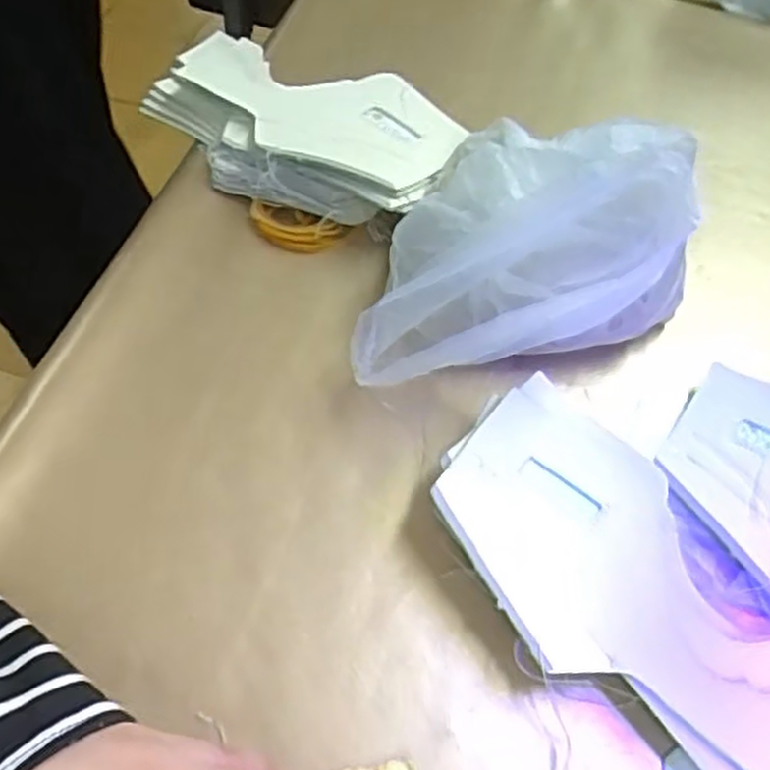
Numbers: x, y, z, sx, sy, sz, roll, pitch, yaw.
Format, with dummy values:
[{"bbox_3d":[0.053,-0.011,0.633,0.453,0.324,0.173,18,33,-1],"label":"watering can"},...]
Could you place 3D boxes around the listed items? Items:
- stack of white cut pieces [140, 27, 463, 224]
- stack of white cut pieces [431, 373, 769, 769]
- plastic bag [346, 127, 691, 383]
[{"bbox_3d":[-0.054,-0.142,0.436,0.191,0.040,0.093,27,62,13],"label":"stack of white cut pieces"},{"bbox_3d":[0.092,0.079,0.314,0.086,0.027,0.170,-34,66,-20],"label":"stack of white cut pieces"},{"bbox_3d":[0.054,-0.046,0.329,0.115,0.125,0.104,27,62,13],"label":"plastic bag"}]

